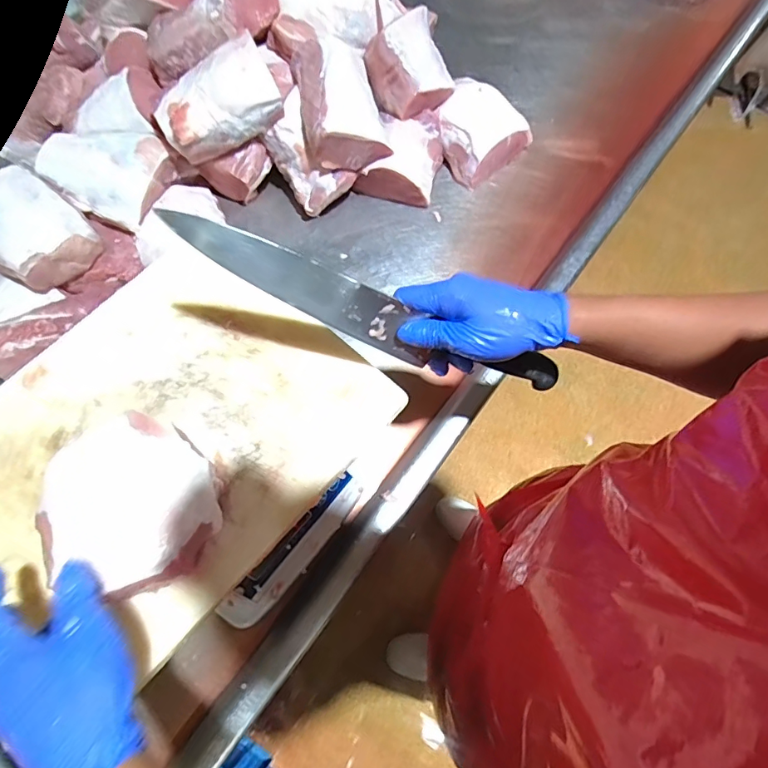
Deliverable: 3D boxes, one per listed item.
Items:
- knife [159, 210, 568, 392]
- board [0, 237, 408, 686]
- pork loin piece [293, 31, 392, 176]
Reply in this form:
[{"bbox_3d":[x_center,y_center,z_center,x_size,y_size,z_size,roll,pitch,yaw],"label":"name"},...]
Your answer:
[{"bbox_3d":[-0.006,-0.062,0.422,0.357,0.052,0.023,21,29,-17],"label":"knife"},{"bbox_3d":[-0.213,0.045,0.451,0.305,0.016,0.357,39,74,15],"label":"board"},{"bbox_3d":[-0.066,-0.411,0.699,0.113,0.084,0.170,-11,68,-3],"label":"pork loin piece"}]

